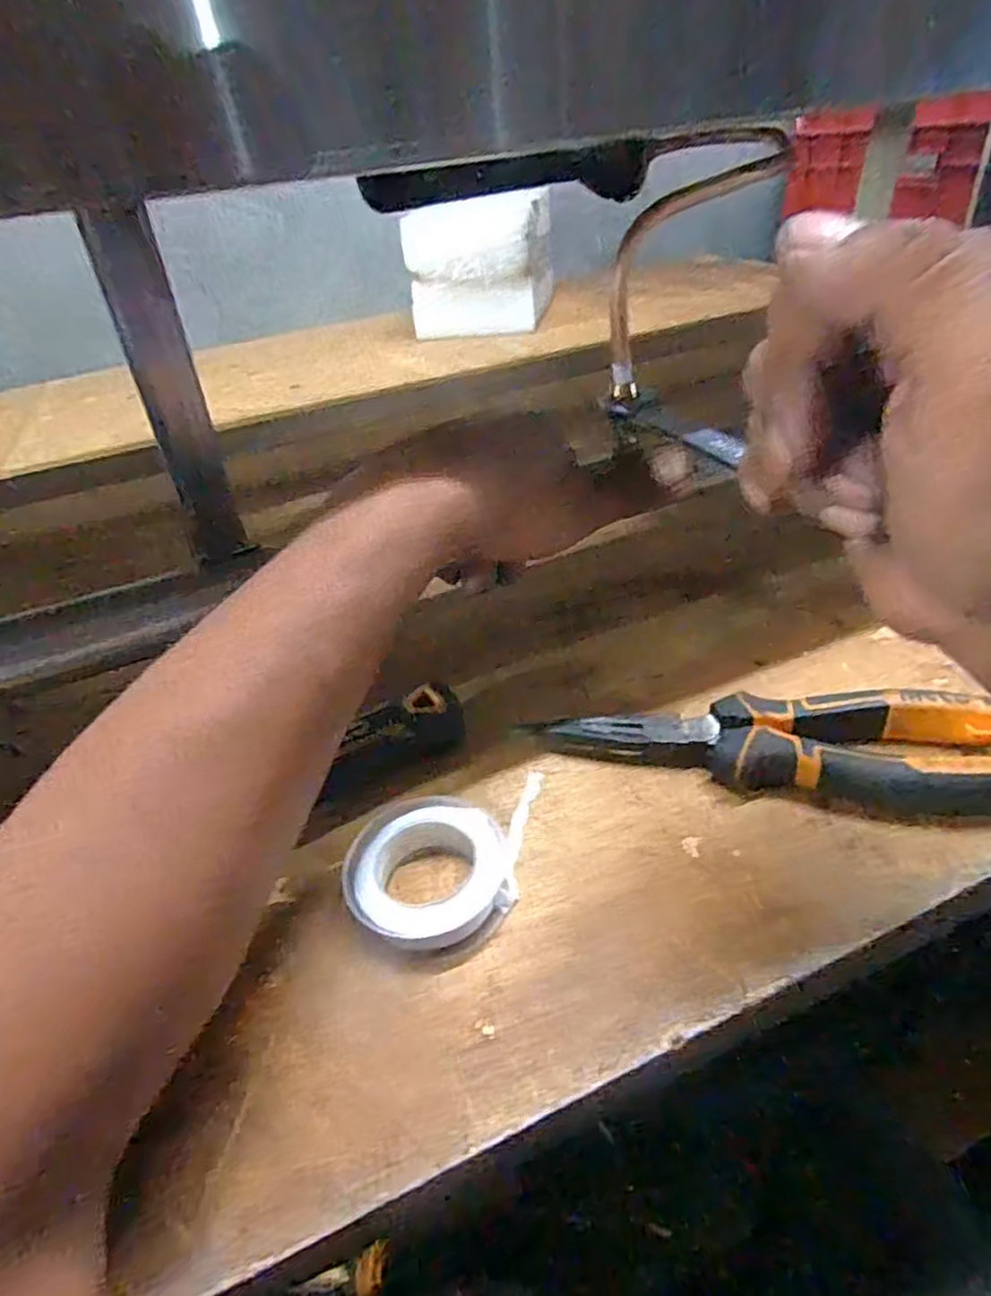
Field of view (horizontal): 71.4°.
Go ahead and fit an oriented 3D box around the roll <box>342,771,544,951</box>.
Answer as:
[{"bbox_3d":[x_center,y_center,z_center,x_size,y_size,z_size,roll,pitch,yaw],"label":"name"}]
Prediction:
[{"bbox_3d":[-0.014,0.081,0.273,0.089,0.022,0.057,-19,39,-15],"label":"roll"}]

